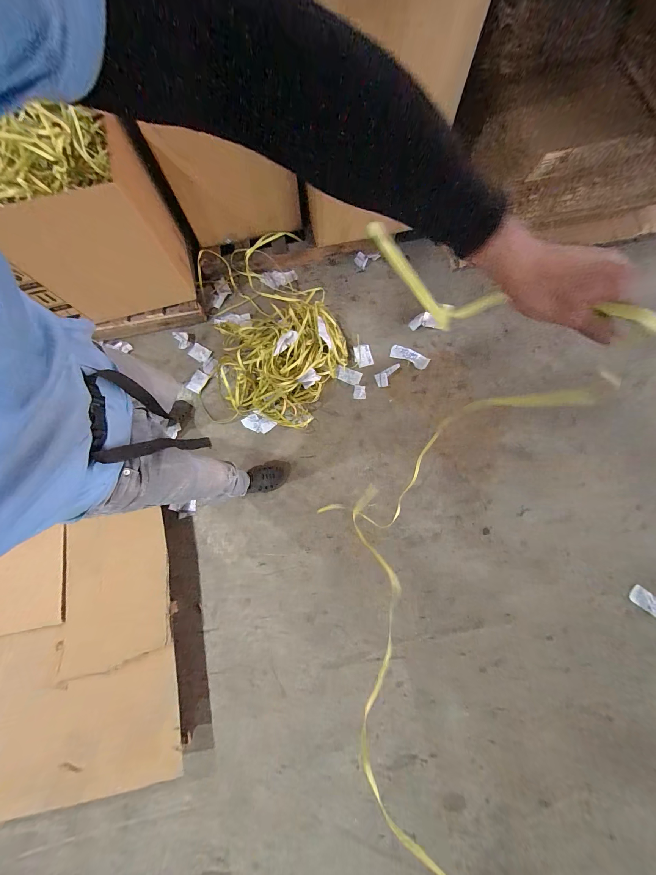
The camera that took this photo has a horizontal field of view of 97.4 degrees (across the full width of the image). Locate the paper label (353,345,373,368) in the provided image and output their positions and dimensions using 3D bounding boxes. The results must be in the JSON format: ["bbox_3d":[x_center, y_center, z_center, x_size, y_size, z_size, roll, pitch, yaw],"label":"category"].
[{"bbox_3d":[0.176,-0.408,1.440,0.091,0.021,0.110,-9,79,-2],"label":"paper label"}]

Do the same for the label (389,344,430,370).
[{"bbox_3d":[0.407,-0.402,1.436,0.191,0.026,0.077,24,80,4],"label":"label"}]

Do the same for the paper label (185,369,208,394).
[{"bbox_3d":[-0.658,-0.281,1.453,0.078,0.016,0.105,27,81,5],"label":"paper label"}]

